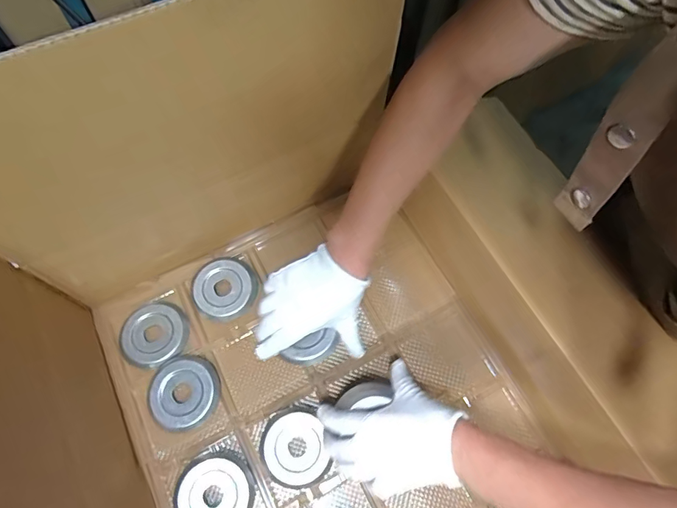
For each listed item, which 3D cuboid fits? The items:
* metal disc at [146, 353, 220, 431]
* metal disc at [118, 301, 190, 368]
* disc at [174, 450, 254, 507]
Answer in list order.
[{"bbox_3d":[-0.181,0.161,0.522,0.080,0.015,0.080,0,66,0],"label":"metal disc"},{"bbox_3d":[-0.230,0.099,0.556,0.084,0.009,0.078,0,66,0],"label":"metal disc"},{"bbox_3d":[-0.136,0.261,0.482,0.083,0.010,0.080,0,66,0],"label":"disc"}]

